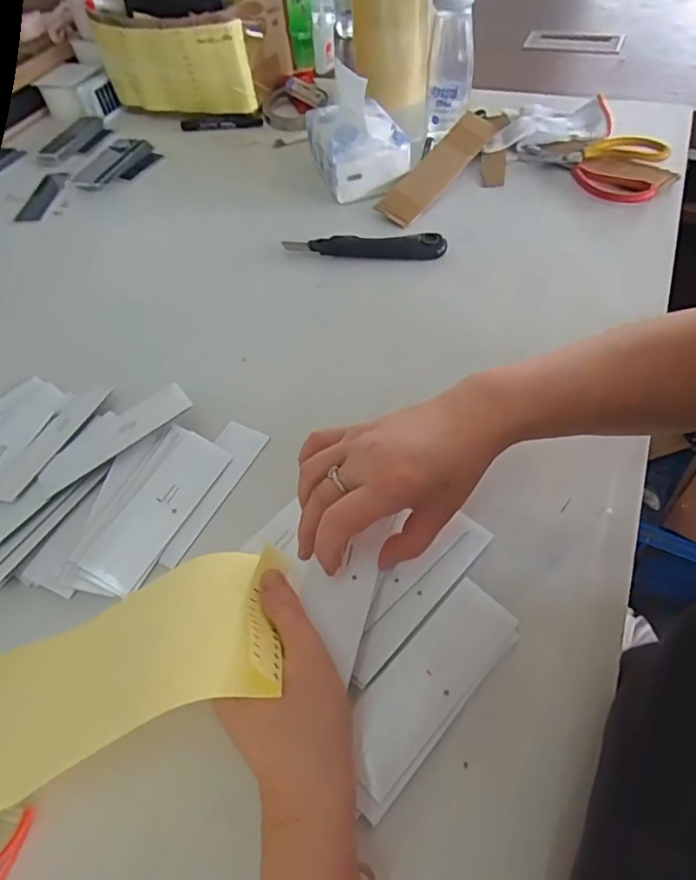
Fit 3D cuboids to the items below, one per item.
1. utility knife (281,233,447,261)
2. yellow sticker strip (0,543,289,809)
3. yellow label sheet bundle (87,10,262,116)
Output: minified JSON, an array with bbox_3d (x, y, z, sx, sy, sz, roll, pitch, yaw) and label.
[{"bbox_3d":[0.019,-0.223,0.601,0.181,0.014,0.033,5,55,9],"label":"utility knife"},{"bbox_3d":[-0.153,0.141,0.306,0.248,0.021,0.110,-26,28,8],"label":"yellow sticker strip"},{"bbox_3d":[-0.270,-0.560,0.802,0.250,0.128,0.049,15,57,16],"label":"yellow label sheet bundle"}]

